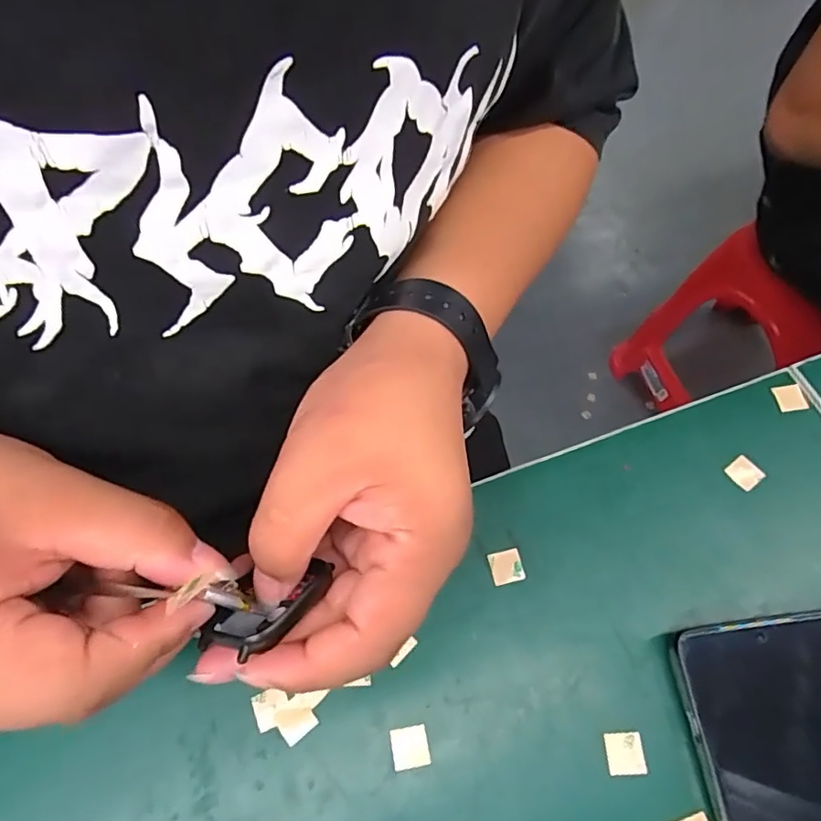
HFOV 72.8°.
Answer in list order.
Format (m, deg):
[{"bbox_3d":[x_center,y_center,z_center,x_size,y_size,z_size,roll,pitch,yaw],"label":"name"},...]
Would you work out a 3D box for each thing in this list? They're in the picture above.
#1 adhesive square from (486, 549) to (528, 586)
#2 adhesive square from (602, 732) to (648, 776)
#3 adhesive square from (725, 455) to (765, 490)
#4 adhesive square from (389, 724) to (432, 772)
[{"bbox_3d":[0.047,0.076,0.272,0.016,0.004,0.016,-14,63,-5],"label":"adhesive square"},{"bbox_3d":[0.092,0.146,0.237,0.016,0.004,0.015,-4,63,0],"label":"adhesive square"},{"bbox_3d":[0.175,0.033,0.293,0.015,0.004,0.015,-37,67,-16],"label":"adhesive square"},{"bbox_3d":[0.000,0.145,0.239,0.016,0.004,0.015,-11,63,-4],"label":"adhesive square"}]

